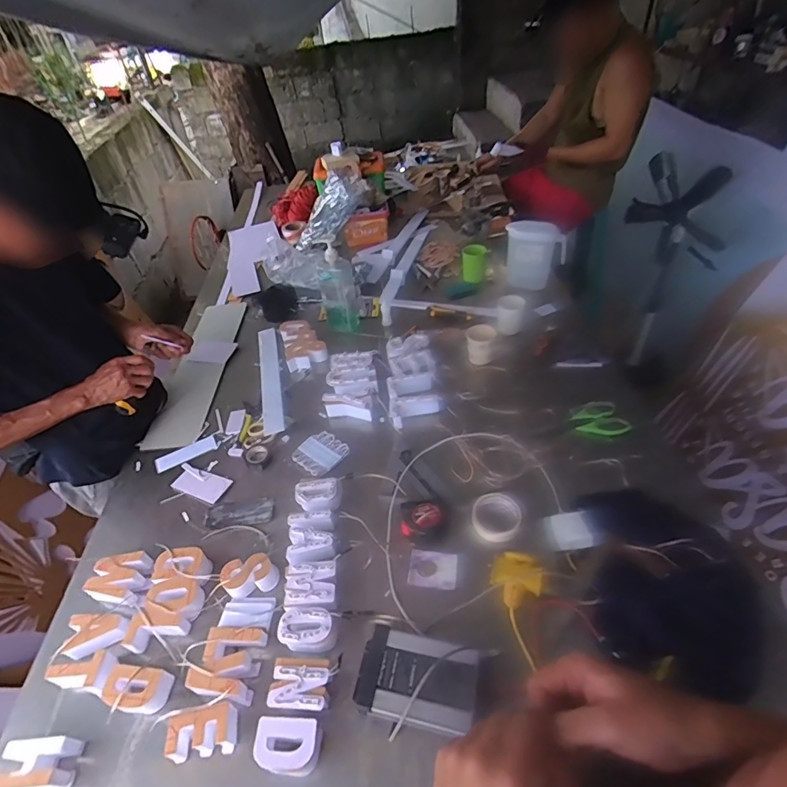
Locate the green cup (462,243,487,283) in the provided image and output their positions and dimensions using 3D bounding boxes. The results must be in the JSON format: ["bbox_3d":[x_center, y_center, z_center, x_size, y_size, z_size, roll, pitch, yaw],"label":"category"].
[{"bbox_3d":[0.251,-0.406,1.408,0.073,0.104,0.066,3,45,8],"label":"green cup"}]

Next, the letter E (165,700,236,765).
[{"bbox_3d":[-0.268,0.480,0.638,0.087,0.051,0.056,-9,45,-4],"label":"letter E"}]

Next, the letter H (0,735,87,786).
[{"bbox_3d":[-0.495,0.518,0.628,0.097,0.052,0.061,-4,44,1],"label":"letter H"}]

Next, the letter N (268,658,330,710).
[{"bbox_3d":[-0.135,0.424,0.656,0.082,0.030,0.063,0,45,4],"label":"letter N"}]

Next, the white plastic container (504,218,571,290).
[{"bbox_3d":[0.427,-0.426,1.337,0.161,0.194,0.150,14,48,18],"label":"white plastic container"}]

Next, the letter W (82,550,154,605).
[{"bbox_3d":[-0.488,0.331,0.810,0.105,0.035,0.088,4,45,9],"label":"letter W"}]

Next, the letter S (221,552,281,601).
[{"bbox_3d":[-0.249,0.319,0.787,0.093,0.052,0.059,-8,45,-4],"label":"letter S"}]

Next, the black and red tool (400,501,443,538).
[{"bbox_3d":[0.052,0.235,0.843,0.075,0.042,0.071,0,45,4],"label":"black and red tool"}]

